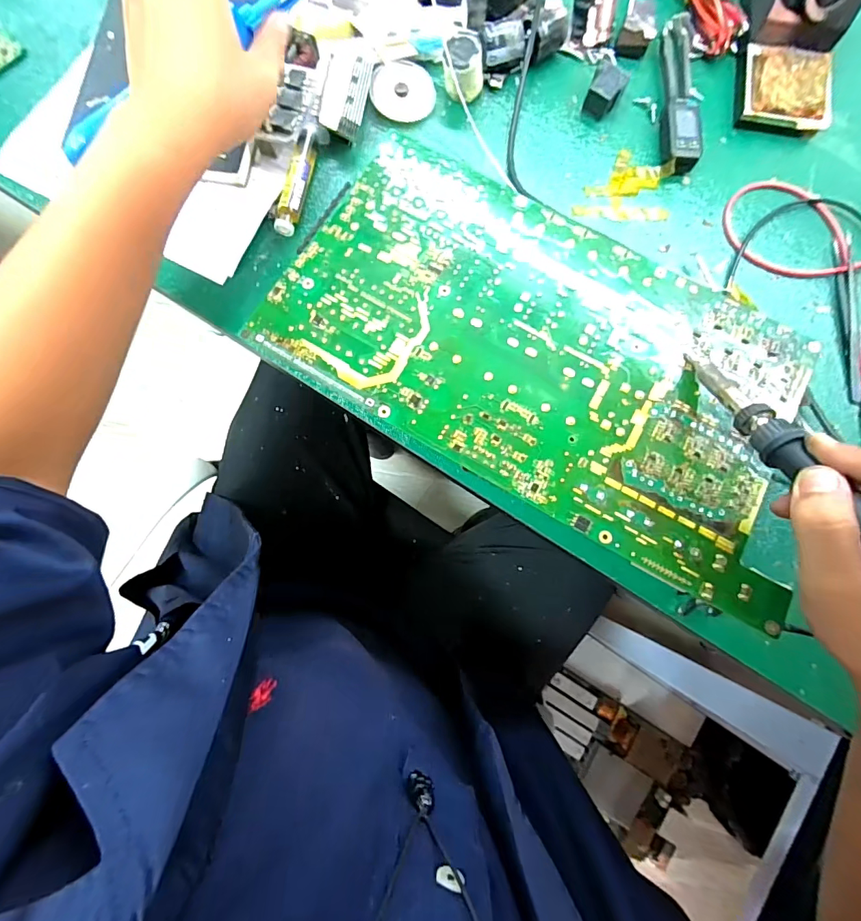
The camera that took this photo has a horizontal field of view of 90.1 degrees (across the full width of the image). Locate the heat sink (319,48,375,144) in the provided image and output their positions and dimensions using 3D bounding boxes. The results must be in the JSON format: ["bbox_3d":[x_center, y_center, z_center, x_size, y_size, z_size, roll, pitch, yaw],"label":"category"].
[{"bbox_3d":[-0.066,-0.295,0.346,0.035,0.027,0.071,8,82,0],"label":"heat sink"}]

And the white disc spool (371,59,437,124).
[{"bbox_3d":[-0.022,-0.308,0.358,0.052,0.004,0.046,5,96,-11],"label":"white disc spool"}]

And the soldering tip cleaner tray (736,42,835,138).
[{"bbox_3d":[0.295,-0.312,0.362,0.068,0.025,0.068,5,82,-1],"label":"soldering tip cleaner tray"}]

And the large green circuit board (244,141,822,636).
[{"bbox_3d":[0.072,-0.076,0.284,0.342,0.008,0.195,30,78,7],"label":"large green circuit board"}]

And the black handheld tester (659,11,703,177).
[{"bbox_3d":[0.208,-0.311,0.360,0.028,0.021,0.153,4,82,-1],"label":"black handheld tester"}]

